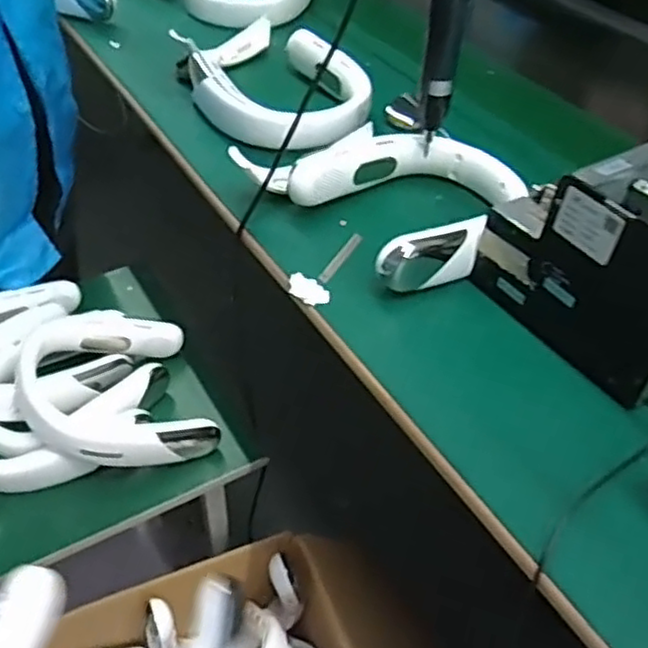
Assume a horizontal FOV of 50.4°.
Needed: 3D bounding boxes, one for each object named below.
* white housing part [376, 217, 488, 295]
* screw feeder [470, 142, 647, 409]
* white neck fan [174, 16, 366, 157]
[{"bbox_3d":[0.092,-0.058,0.605,0.096,0.053,0.023,-14,47,-18],"label":"white housing part"},{"bbox_3d":[0.241,-0.061,0.550,0.130,0.143,0.176,-23,51,-24],"label":"screw feeder"},{"bbox_3d":[-0.069,-0.307,0.856,0.203,0.051,0.314,-27,53,-28],"label":"white neck fan"}]

